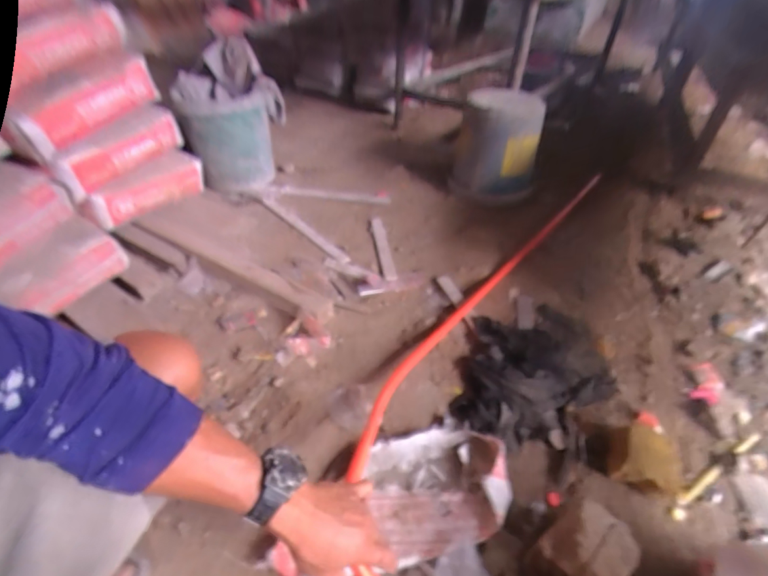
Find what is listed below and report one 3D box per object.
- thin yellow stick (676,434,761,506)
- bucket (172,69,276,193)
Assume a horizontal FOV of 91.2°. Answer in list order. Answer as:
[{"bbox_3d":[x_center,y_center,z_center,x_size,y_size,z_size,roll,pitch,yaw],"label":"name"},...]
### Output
[{"bbox_3d":[0.635,0.341,0.713,0.255,0.013,0.017,-22,44,-20],"label":"thin yellow stick"},{"bbox_3d":[-0.604,-0.572,1.445,0.282,0.359,0.283,-23,49,-23],"label":"bucket"}]

